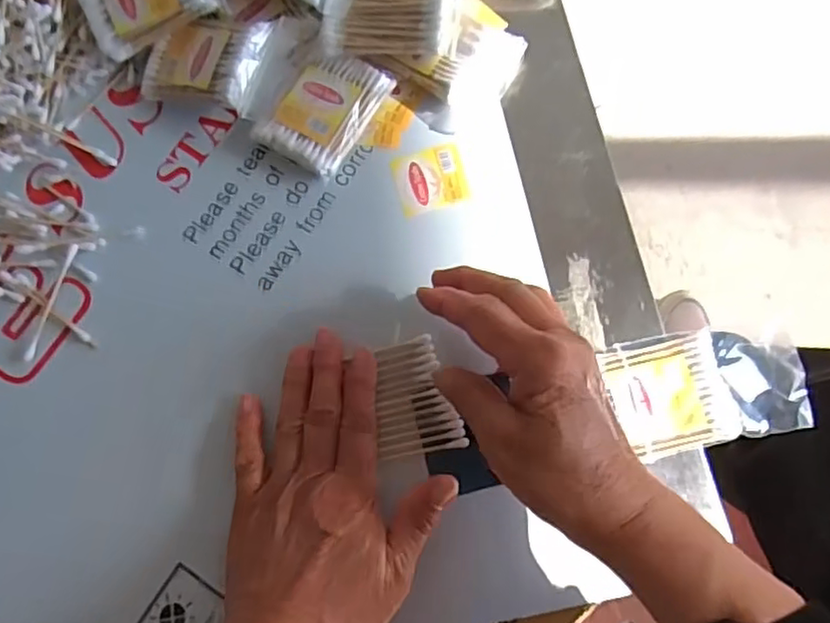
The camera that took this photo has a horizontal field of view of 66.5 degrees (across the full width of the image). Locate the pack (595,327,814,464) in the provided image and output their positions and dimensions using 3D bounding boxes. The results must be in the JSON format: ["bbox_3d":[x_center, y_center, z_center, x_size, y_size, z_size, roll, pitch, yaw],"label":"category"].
[{"bbox_3d":[0.159,0.040,0.344,0.101,0.012,0.062,-13,74,1],"label":"pack"}]

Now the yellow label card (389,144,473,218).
[{"bbox_3d":[0.010,-0.081,0.387,0.042,0.004,0.039,-15,74,0],"label":"yellow label card"}]

